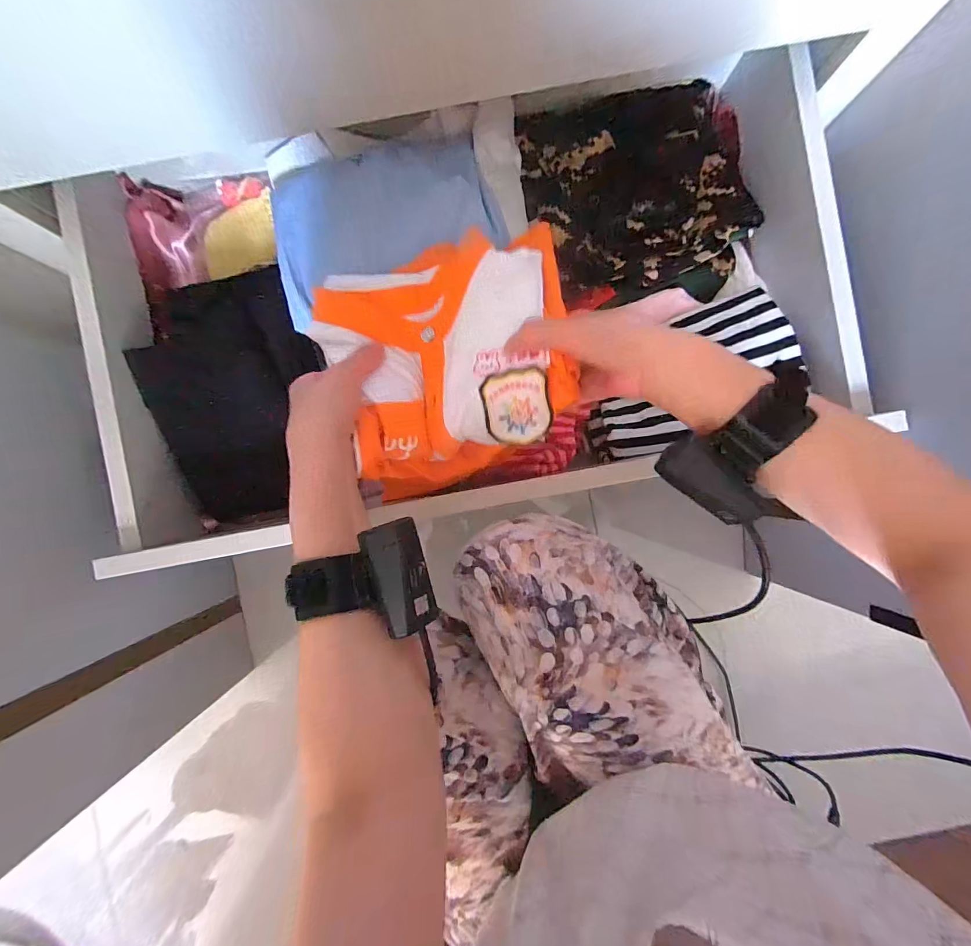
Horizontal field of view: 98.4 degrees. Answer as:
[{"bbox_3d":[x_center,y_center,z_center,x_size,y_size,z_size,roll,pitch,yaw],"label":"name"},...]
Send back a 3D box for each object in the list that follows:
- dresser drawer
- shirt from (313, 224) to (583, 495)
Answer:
[{"bbox_3d":[-0.023,-0.170,0.460,0.691,0.172,0.410,-10,90,-1],"label":"dresser drawer"},{"bbox_3d":[-0.027,-0.092,0.343,0.210,0.070,0.177,-22,90,-1],"label":"shirt"}]

